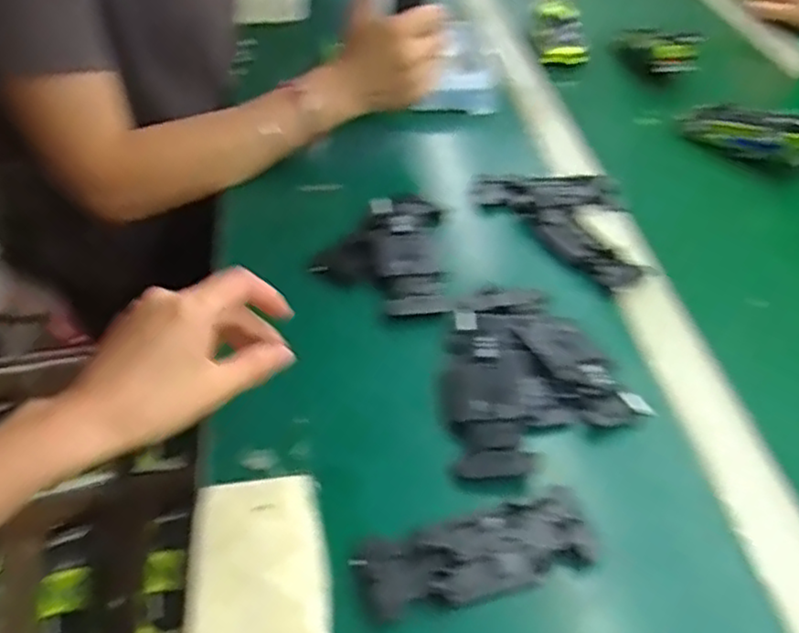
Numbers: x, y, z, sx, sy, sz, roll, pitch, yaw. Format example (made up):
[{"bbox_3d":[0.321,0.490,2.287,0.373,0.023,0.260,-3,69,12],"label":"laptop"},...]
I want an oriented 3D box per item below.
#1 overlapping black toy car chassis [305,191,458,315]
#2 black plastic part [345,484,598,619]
[{"bbox_3d":[-0.013,-0.050,0.545,0.098,0.017,0.135,-2,43,1],"label":"overlapping black toy car chassis"},{"bbox_3d":[0.042,0.125,0.374,0.124,0.019,0.045,-15,44,-12],"label":"black plastic part"}]

